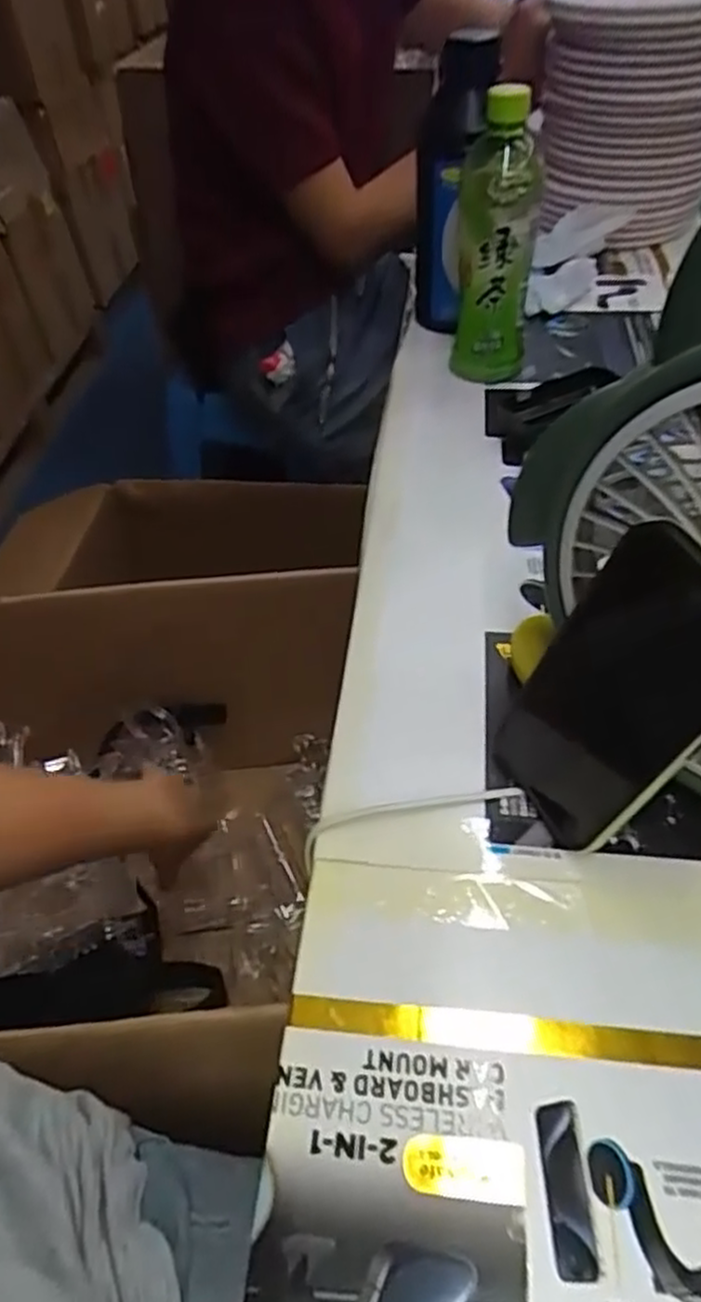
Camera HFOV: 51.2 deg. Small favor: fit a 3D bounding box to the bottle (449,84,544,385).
[{"bbox_3d":[0.114,-0.316,0.581,0.060,0.200,0.059,3,49,8],"label":"bottle"}]

